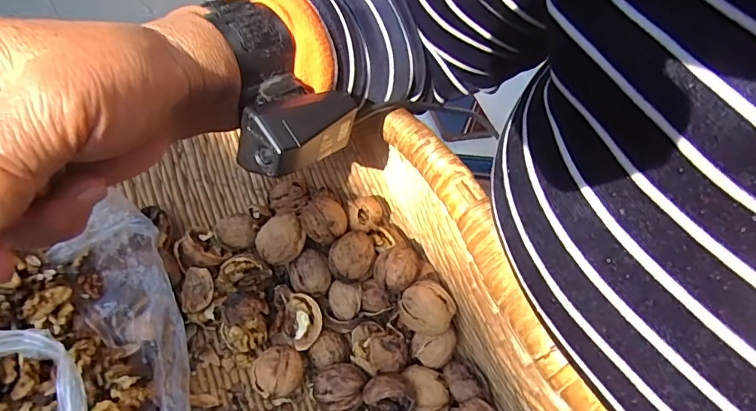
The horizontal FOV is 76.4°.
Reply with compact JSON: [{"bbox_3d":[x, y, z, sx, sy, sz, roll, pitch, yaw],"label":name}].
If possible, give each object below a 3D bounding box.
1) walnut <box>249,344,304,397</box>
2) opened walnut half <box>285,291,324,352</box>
[{"bbox_3d":[-0.064,0.110,0.312,0.032,0.024,0.028,-23,47,-15],"label":"walnut"},{"bbox_3d":[-0.052,0.081,0.334,0.029,0.017,0.036,-29,68,-9],"label":"opened walnut half"}]

